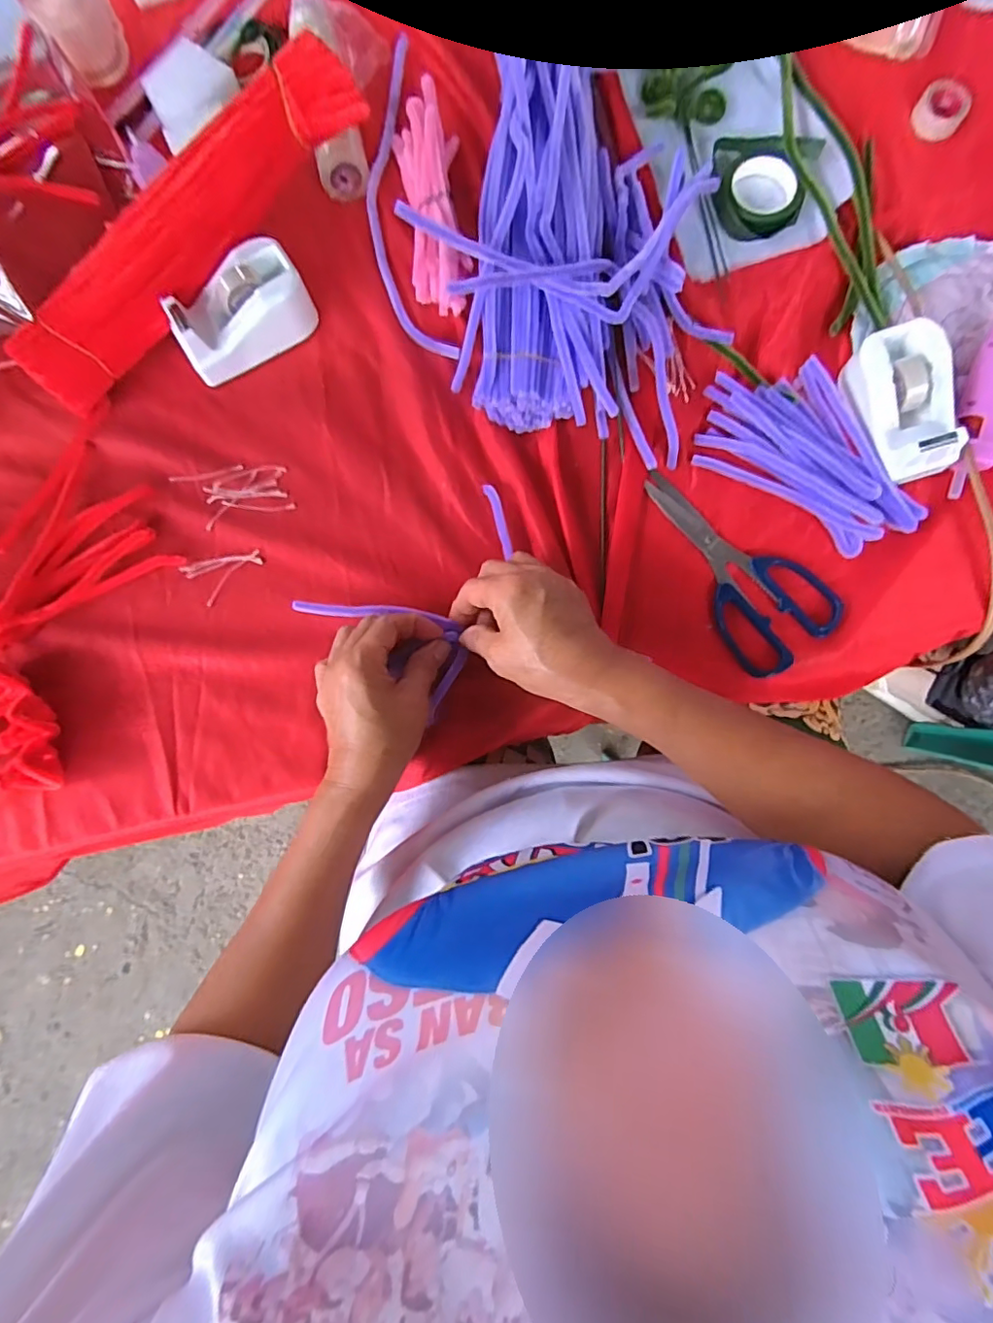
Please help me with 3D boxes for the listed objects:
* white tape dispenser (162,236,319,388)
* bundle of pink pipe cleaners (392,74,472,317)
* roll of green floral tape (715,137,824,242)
[{"bbox_3d":[-0.188,-0.258,0.406,0.100,0.043,0.062,-28,87,-1],"label":"white tape dispenser"},{"bbox_3d":[-0.049,-0.353,0.419,0.046,0.026,0.172,-6,85,1],"label":"bundle of pink pipe cleaners"},{"bbox_3d":[0.202,-0.365,0.419,0.073,0.021,0.080,0,85,2],"label":"roll of green floral tape"}]

